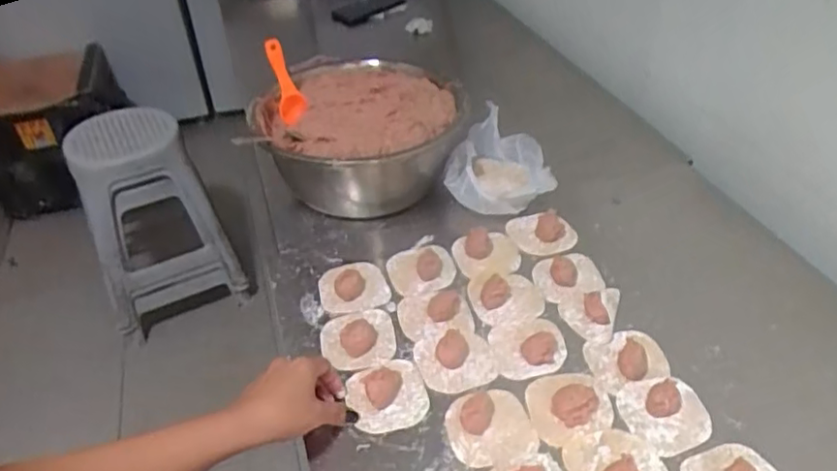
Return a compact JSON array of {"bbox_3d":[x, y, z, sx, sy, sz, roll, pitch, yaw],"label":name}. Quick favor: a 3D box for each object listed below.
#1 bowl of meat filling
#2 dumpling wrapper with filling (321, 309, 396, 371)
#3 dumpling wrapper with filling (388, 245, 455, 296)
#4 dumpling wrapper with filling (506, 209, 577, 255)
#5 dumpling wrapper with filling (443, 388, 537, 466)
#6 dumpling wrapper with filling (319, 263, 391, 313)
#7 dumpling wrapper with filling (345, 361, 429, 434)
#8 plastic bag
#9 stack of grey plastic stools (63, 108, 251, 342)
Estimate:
[{"bbox_3d":[-0.087,-0.138,0.896,0.276,0.146,0.282,-2,39,2],"label":"bowl of meat filling"},{"bbox_3d":[-0.064,0.105,0.679,0.076,0.020,0.080,-7,39,-4],"label":"dumpling wrapper with filling"},{"bbox_3d":[0.003,0.040,0.761,0.078,0.018,0.069,-7,39,-4],"label":"dumpling wrapper with filling"},{"bbox_3d":[0.154,-0.006,0.800,0.080,0.024,0.058,-6,39,-2],"label":"dumpling wrapper with filling"},{"bbox_3d":[0.066,0.172,0.587,0.077,0.023,0.076,-2,39,2],"label":"dumpling wrapper with filling"},{"bbox_3d":[-0.074,0.060,0.736,0.077,0.025,0.068,-15,40,-13],"label":"dumpling wrapper with filling"},{"bbox_3d":[-0.029,0.152,0.624,0.072,0.021,0.078,-11,40,-9],"label":"dumpling wrapper with filling"},{"bbox_3d":[0.113,-0.090,0.853,0.132,0.102,0.127,19,44,25],"label":"plastic bag"},{"bbox_3d":[-0.710,-0.036,1.726,0.339,0.502,0.282,-23,43,-22],"label":"stack of grey plastic stools"}]

